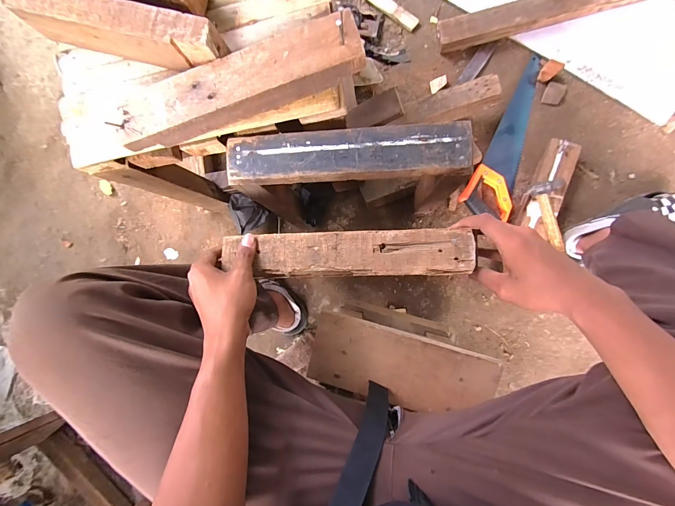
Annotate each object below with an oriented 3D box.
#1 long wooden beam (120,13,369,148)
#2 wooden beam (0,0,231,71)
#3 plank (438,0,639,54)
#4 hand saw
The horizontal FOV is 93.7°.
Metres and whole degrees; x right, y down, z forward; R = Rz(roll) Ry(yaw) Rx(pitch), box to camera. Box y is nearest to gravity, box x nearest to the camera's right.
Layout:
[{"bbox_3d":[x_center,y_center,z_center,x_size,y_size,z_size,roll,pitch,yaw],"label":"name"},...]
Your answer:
[{"bbox_3d":[-0.118,-0.198,0.373,0.298,0.040,0.069,-15,87,4],"label":"long wooden beam"},{"bbox_3d":[-0.285,-0.278,0.383,0.307,0.049,0.049,19,90,6],"label":"wooden beam"},{"bbox_3d":[0.485,-0.552,0.717,0.493,0.042,0.068,-7,87,5],"label":"plank"},{"bbox_3d":[0.414,-0.273,0.737,0.117,0.038,0.400,24,90,6],"label":"hand saw"}]

